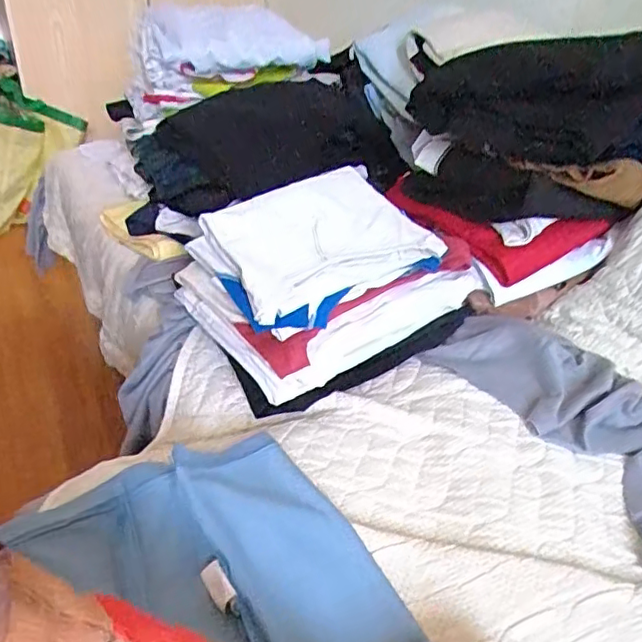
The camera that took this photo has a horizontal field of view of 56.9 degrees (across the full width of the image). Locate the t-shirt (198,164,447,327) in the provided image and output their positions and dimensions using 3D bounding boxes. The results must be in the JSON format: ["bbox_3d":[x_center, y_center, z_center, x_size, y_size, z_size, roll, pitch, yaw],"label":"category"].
[{"bbox_3d":[-0.002,-0.089,0.598,0.199,0.025,0.154,-20,58,-25],"label":"t-shirt"}]

